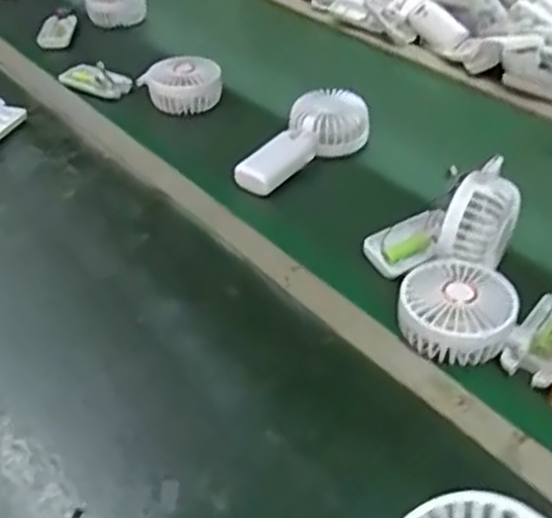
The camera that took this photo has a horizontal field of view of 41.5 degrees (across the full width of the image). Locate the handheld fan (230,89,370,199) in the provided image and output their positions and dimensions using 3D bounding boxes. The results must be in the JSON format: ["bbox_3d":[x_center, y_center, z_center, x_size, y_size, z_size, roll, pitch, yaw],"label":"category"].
[{"bbox_3d":[0.035,-0.130,0.783,0.081,0.047,0.163,21,43,24],"label":"handheld fan"}]

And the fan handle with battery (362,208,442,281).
[{"bbox_3d":[0.123,-0.015,0.668,0.084,0.027,0.044,-26,45,-30],"label":"fan handle with battery"}]

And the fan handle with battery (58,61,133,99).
[{"bbox_3d":[-0.231,-0.227,0.928,0.098,0.039,0.026,13,40,14],"label":"fan handle with battery"}]

